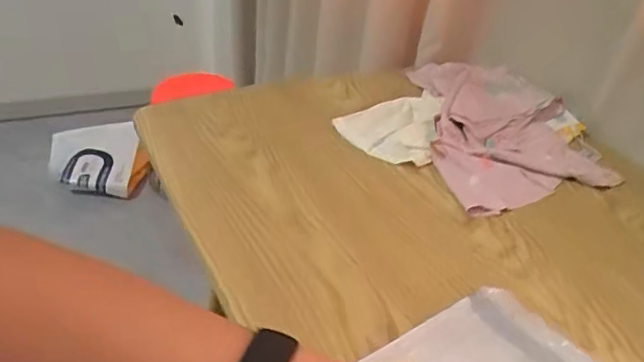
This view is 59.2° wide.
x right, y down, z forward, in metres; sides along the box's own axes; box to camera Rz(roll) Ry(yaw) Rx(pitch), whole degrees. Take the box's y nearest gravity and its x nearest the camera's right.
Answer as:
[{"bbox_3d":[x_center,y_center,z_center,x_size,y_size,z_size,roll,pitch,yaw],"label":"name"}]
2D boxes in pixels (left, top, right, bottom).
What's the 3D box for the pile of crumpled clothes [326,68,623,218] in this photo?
[{"bbox_3d":[0.224,-0.087,0.802,0.367,0.034,0.340,5,33,-3],"label":"pile of crumpled clothes"}]

